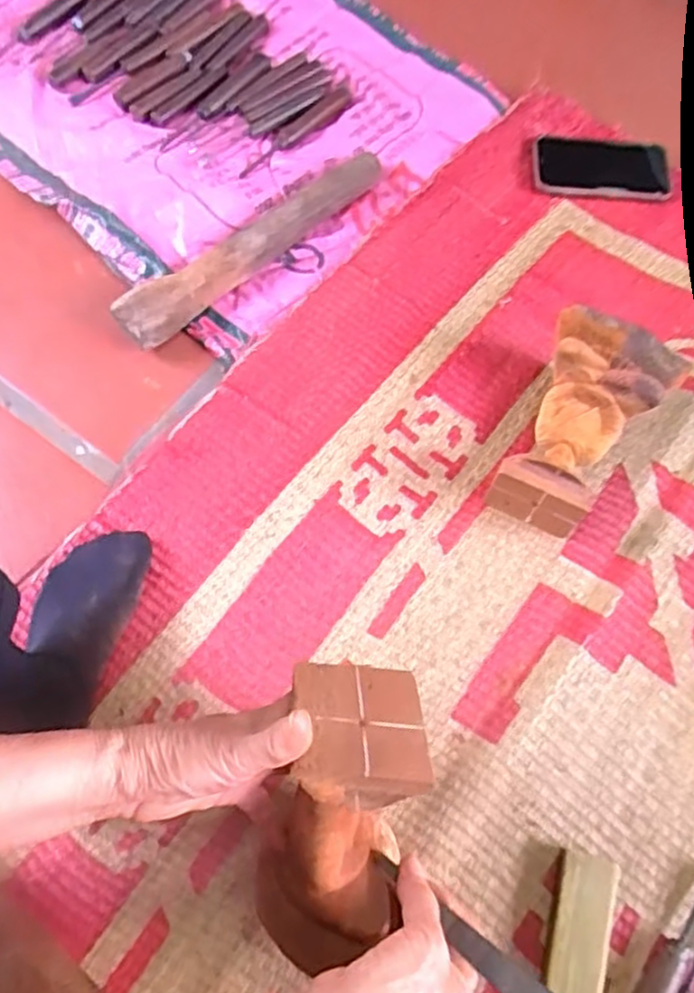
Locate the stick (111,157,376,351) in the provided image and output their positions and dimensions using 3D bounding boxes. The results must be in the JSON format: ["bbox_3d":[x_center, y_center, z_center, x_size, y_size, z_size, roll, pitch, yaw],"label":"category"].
[{"bbox_3d":[-0.097,-0.262,0.732,0.316,0.042,0.046,-42,74,-13],"label":"stick"}]

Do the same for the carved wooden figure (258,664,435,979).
[{"bbox_3d":[-0.006,0.201,0.442,0.084,0.082,0.180,17,116,8],"label":"carved wooden figure"}]

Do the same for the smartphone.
[{"bbox_3d":[0.279,-0.360,0.783,0.146,0.008,0.081,3,69,2],"label":"smartphone"}]

